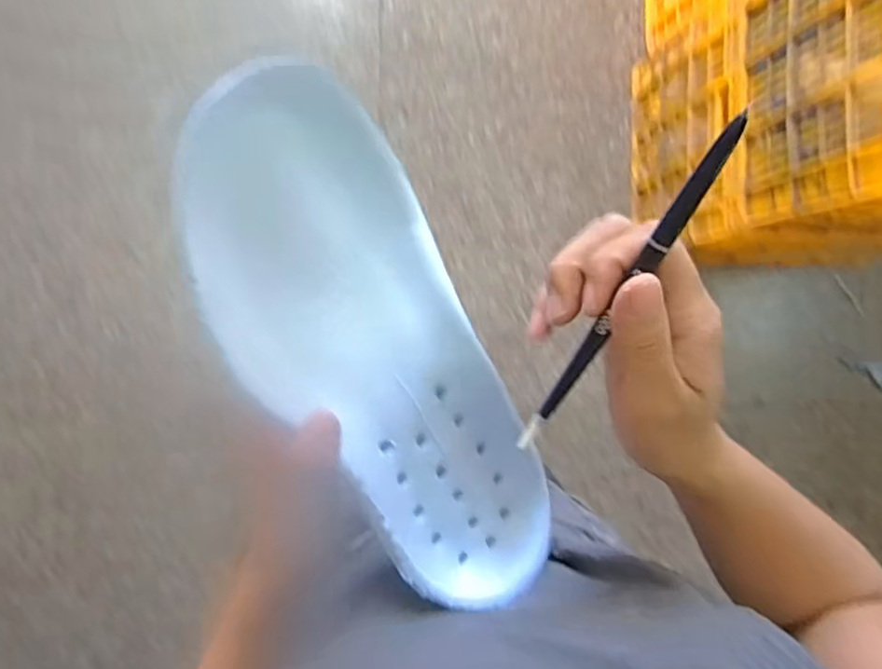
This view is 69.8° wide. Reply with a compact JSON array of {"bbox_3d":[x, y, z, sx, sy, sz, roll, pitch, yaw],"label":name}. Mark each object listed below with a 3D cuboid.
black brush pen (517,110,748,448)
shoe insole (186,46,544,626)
[{"bbox_3d":[0.069,-0.011,0.251,0.008,0.007,0.158,23,120,-7],"label":"black brush pen"},{"bbox_3d":[-0.027,0.023,0.337,0.116,0.039,0.313,-32,111,-9],"label":"shoe insole"}]

